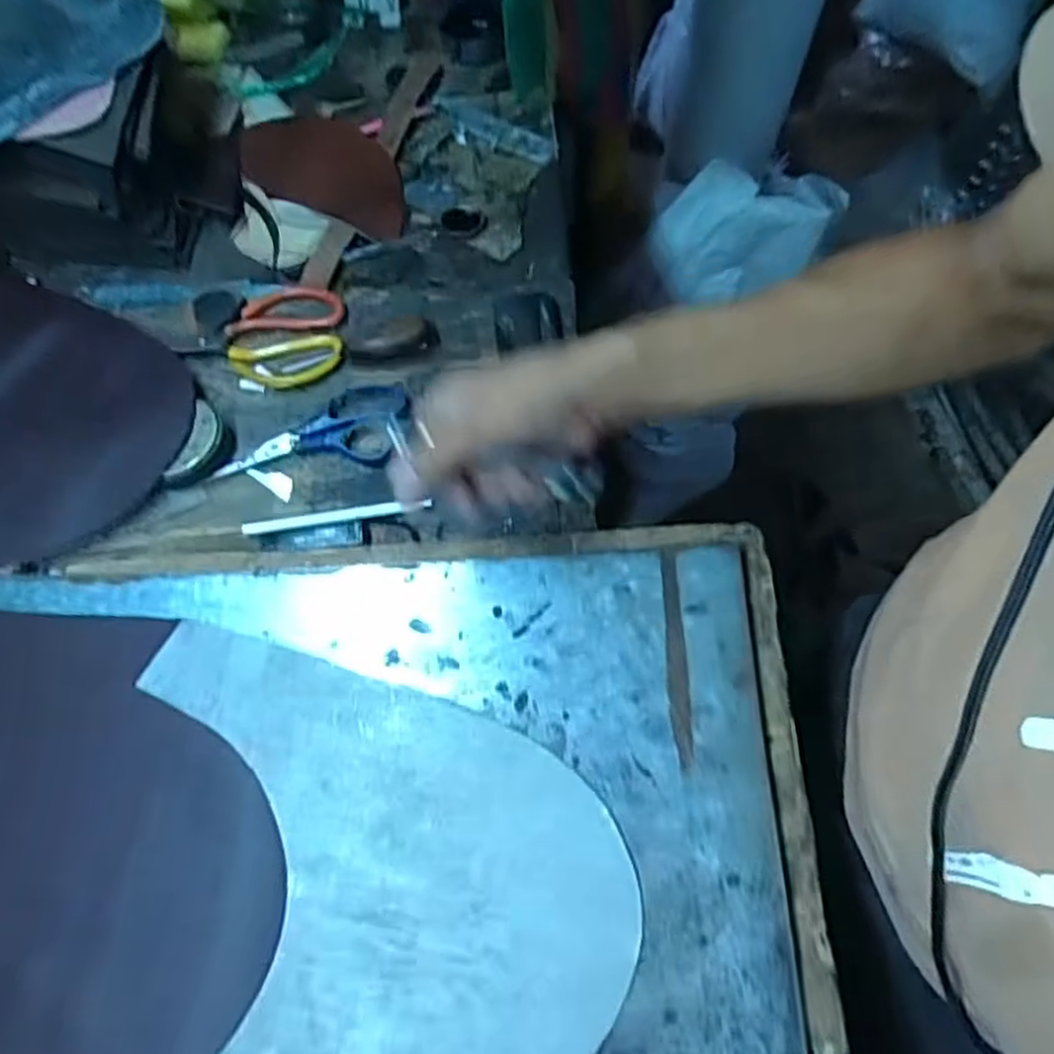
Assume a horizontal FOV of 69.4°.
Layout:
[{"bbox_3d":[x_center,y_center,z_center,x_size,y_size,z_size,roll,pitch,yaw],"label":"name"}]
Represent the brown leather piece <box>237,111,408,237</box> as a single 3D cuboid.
[{"bbox_3d":[-0.198,-0.367,0.774,0.212,0.019,0.115,29,67,14],"label":"brown leather piece"}]

